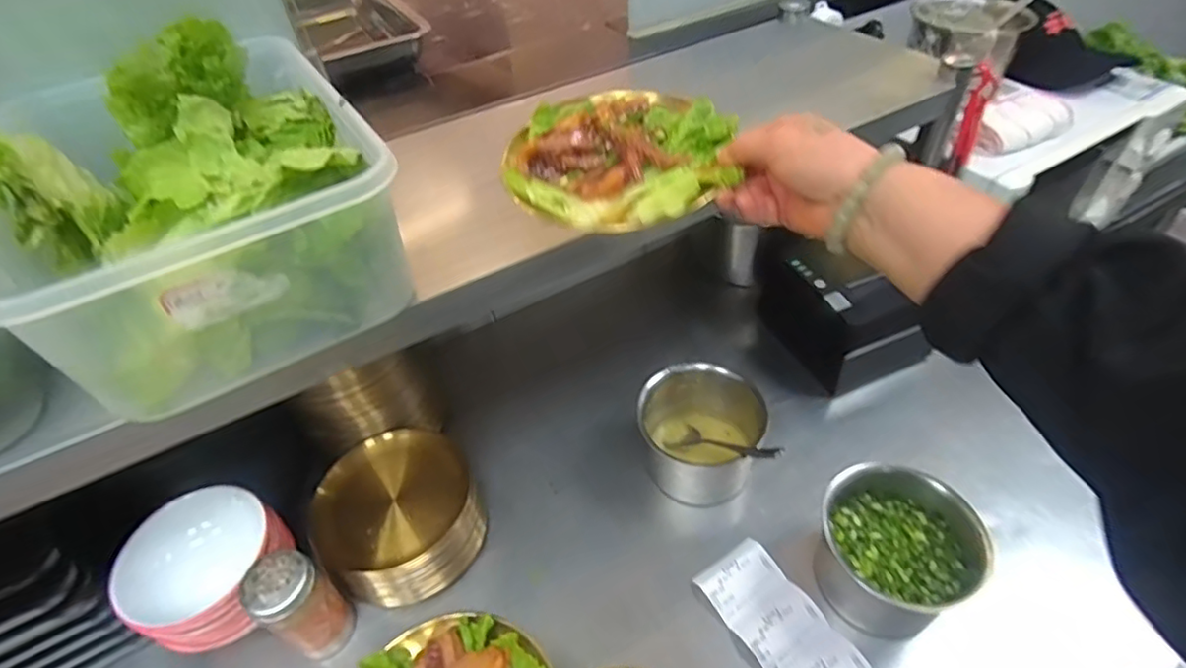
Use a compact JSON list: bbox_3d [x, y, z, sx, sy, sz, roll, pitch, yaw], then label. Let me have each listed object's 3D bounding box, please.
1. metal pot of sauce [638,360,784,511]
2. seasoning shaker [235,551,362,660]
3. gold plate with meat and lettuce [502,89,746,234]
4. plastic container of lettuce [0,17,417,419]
[{"bbox_3d":[0.118,0.105,0.660,0.137,0.126,0.120,-2,45,4],"label":"metal pot of sauce"},{"bbox_3d":[-0.273,0.255,0.561,0.051,0.121,0.062,24,52,27],"label":"seasoning shaker"},{"bbox_3d":[0.018,-0.129,0.426,0.157,0.033,0.138,3,45,9],"label":"gold plate with meat and lettuce"},{"bbox_3d":[-0.292,-0.108,0.448,0.226,0.147,0.286,-28,49,-21],"label":"plastic container of lettuce"}]

